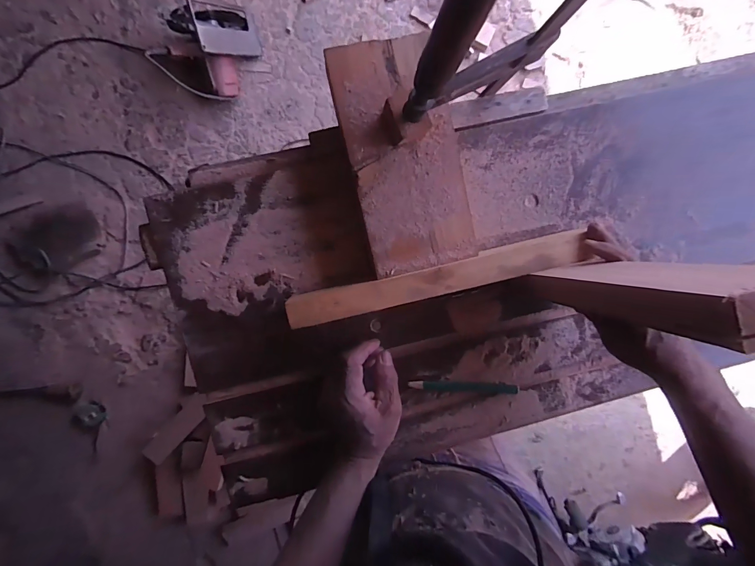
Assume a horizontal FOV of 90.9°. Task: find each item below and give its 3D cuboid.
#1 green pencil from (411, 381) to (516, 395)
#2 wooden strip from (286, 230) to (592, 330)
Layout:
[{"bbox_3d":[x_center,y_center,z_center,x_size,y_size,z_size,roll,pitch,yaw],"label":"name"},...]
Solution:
[{"bbox_3d":[0.113,0.136,0.483,0.145,0.006,0.013,4,93,-8],"label":"green pencil"},{"bbox_3d":[0.068,-0.002,0.408,0.328,0.011,0.034,-13,95,-5],"label":"wooden strip"}]

